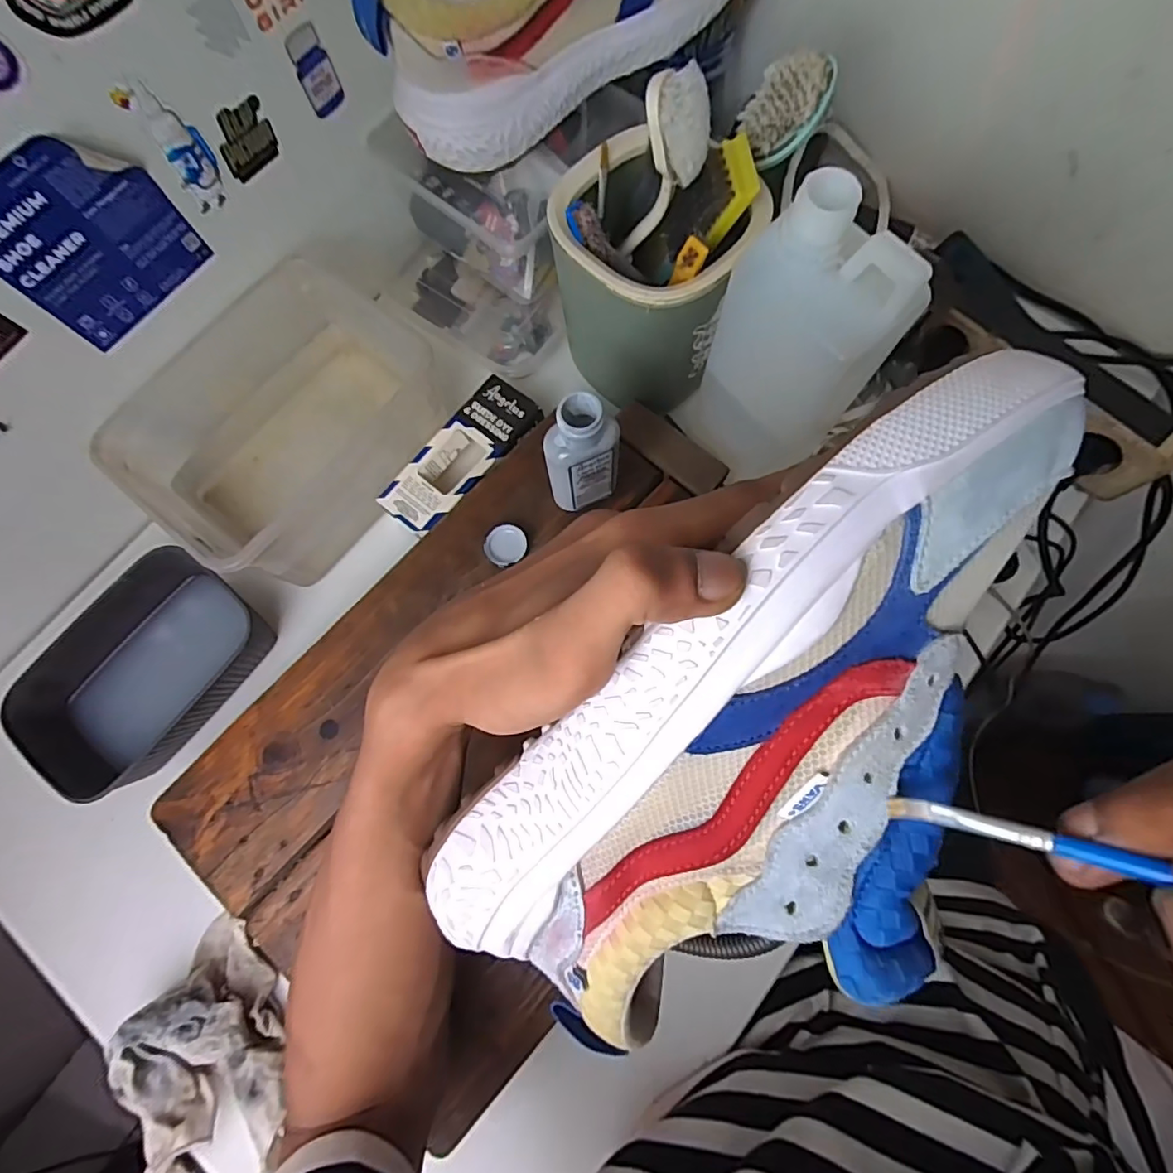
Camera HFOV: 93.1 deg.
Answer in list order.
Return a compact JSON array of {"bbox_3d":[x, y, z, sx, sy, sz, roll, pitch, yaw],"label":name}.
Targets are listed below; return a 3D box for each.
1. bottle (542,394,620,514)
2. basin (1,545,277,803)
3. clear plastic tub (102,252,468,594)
[{"bbox_3d":[-0.003,-0.084,0.362,0.046,0.112,0.027,-25,77,-4],"label":"bottle"},{"bbox_3d":[-0.327,0.062,0.421,0.121,0.064,0.168,29,79,8],"label":"basin"},{"bbox_3d":[-0.225,-0.120,0.429,0.162,0.092,0.206,37,80,10],"label":"clear plastic tub"}]

